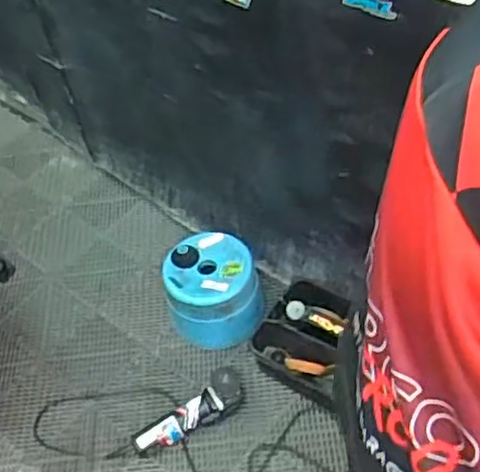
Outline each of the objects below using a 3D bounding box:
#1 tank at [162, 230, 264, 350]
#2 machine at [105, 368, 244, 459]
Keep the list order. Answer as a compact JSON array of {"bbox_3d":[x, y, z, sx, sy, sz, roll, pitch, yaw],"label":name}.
[{"bbox_3d":[-0.067,0.137,1.726,0.227,0.224,0.221,-5,49,6],"label":"tank"},{"bbox_3d":[-0.143,0.424,1.545,0.332,0.119,0.095,-31,52,-16],"label":"machine"}]

